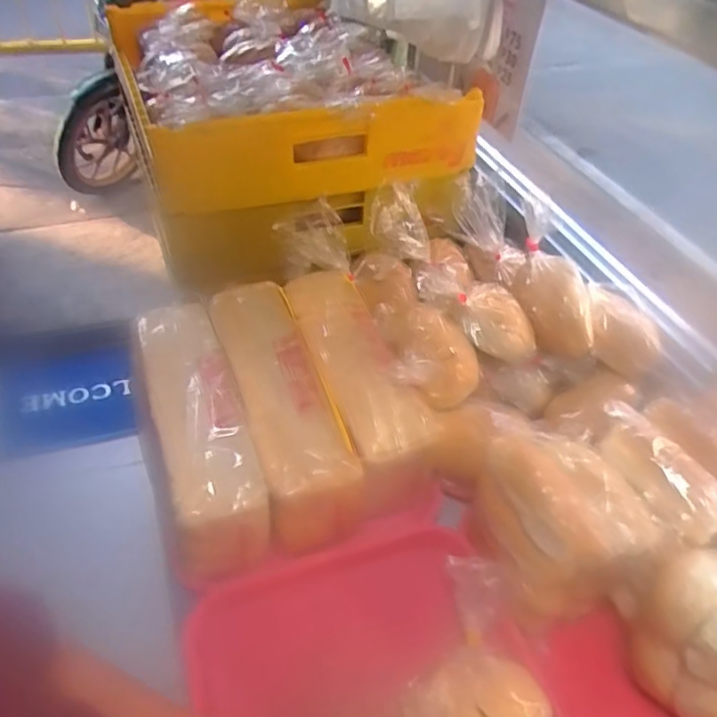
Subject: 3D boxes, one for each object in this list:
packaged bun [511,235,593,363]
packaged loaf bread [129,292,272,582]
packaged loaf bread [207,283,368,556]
[{"bbox_3d":[0.238,-0.064,0.734,0.076,0.076,0.134,-5,45,-10],"label":"packaged bun"},{"bbox_3d":[-0.181,0.084,0.681,0.093,0.123,0.311,-13,47,-18],"label":"packaged loaf bread"},{"bbox_3d":[-0.090,0.058,0.696,0.093,0.104,0.327,-13,47,-18],"label":"packaged loaf bread"}]

